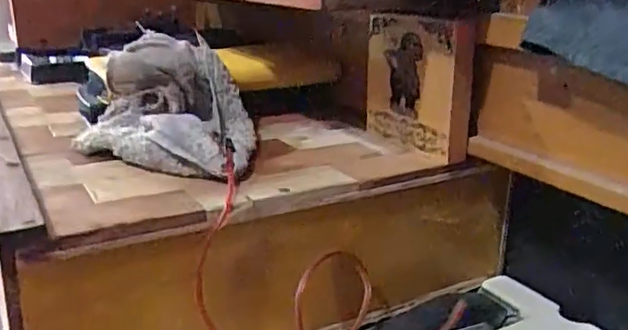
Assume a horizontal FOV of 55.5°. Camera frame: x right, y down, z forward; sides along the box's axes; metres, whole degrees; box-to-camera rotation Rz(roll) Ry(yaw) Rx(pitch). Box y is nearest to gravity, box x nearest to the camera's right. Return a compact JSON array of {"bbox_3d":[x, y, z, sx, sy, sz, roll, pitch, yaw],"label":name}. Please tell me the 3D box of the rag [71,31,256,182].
[{"bbox_3d":[-0.108,-0.048,0.435,0.125,0.074,0.161,-3,20,-9],"label":"rag"}]

